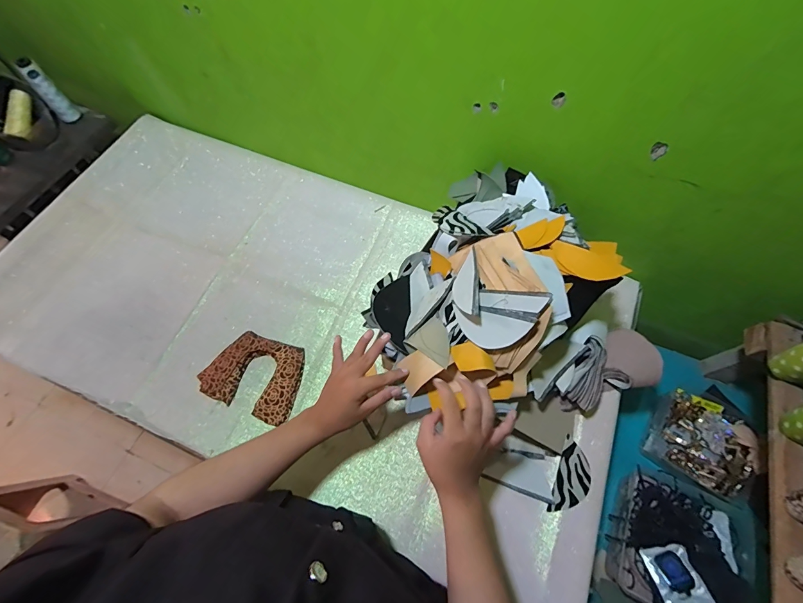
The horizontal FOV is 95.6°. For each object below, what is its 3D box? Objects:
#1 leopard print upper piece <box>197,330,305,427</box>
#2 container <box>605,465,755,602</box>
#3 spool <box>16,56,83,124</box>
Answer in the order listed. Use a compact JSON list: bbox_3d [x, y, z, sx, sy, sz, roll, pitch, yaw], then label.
[{"bbox_3d":[-0.255,0.125,0.635,0.165,0.012,0.129,17,65,7],"label":"leopard print upper piece"},{"bbox_3d":[0.460,0.410,0.600,0.186,0.074,0.197,27,67,12],"label":"container"},{"bbox_3d":[-0.826,-0.489,0.860,0.045,0.140,0.044,0,64,-1],"label":"spool"}]

